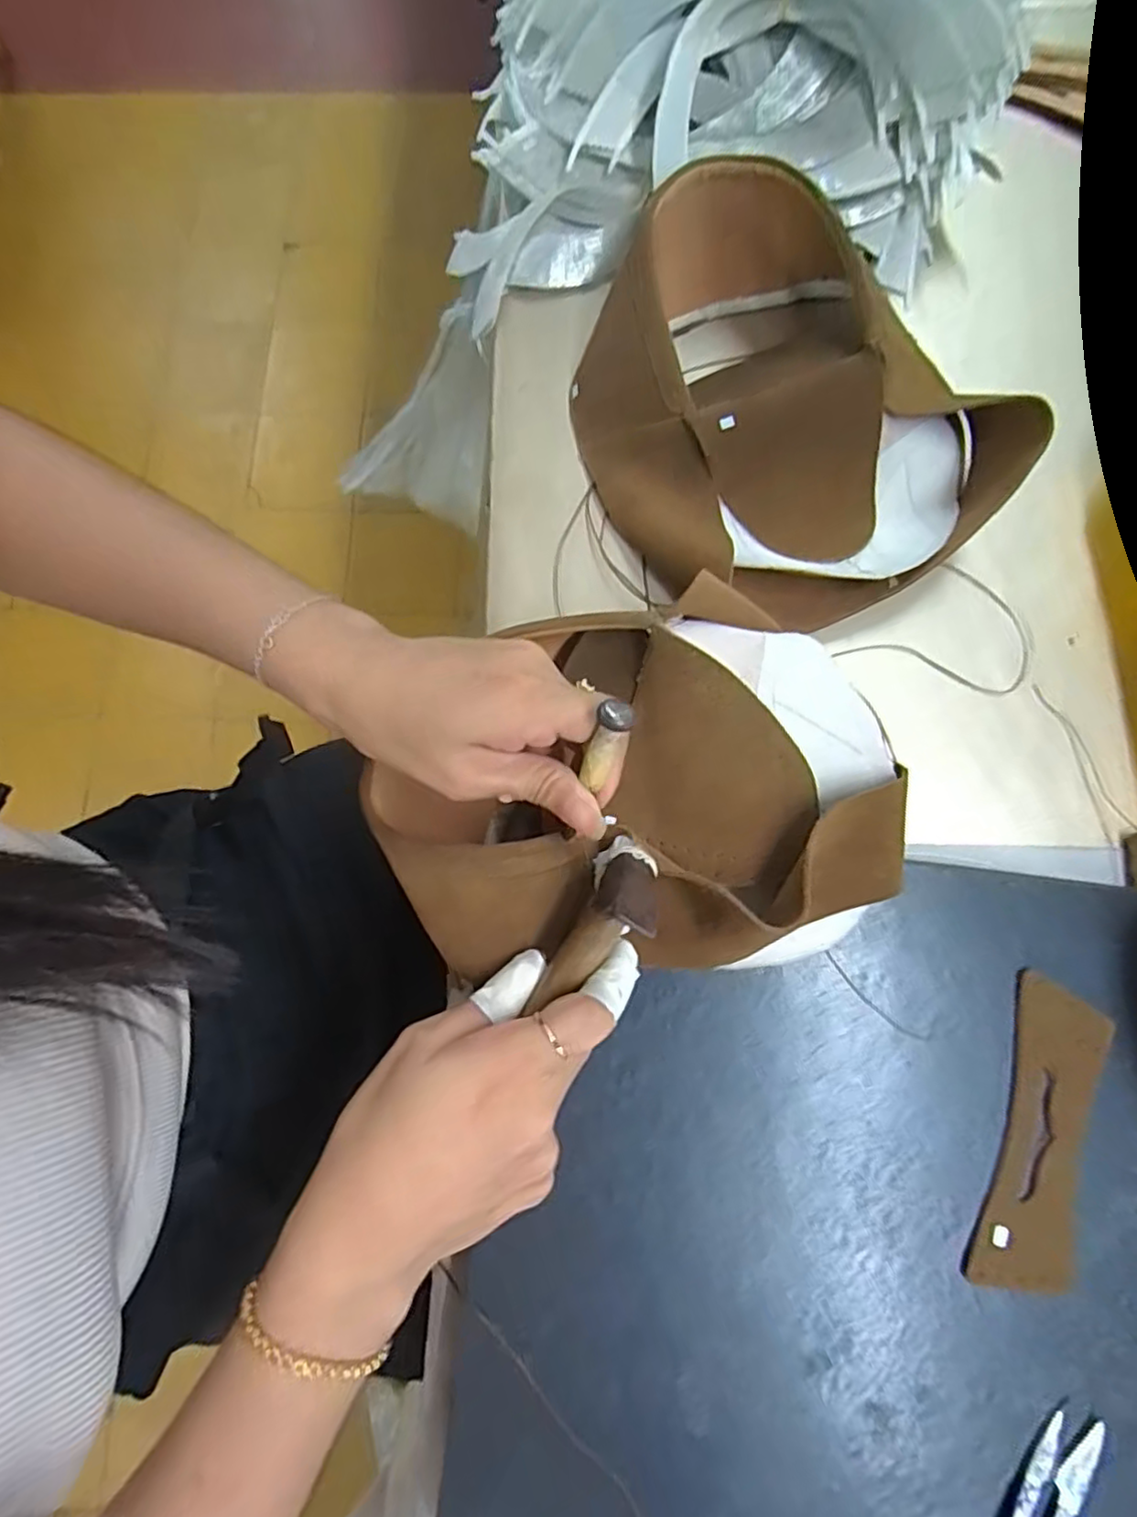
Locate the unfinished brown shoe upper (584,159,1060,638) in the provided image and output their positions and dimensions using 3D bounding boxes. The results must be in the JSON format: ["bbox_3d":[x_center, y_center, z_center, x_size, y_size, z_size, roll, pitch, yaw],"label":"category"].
[{"bbox_3d":[0.114,-0.197,0.374,0.193,0.059,0.245,-25,79,-3],"label":"unfinished brown shoe upper"}]

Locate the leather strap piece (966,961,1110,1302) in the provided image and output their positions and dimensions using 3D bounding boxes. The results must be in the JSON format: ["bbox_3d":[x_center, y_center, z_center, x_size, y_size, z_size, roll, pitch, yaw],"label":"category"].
[{"bbox_3d":[0.211,0.166,0.297,0.041,0.005,0.129,18,79,6],"label":"leather strap piece"}]

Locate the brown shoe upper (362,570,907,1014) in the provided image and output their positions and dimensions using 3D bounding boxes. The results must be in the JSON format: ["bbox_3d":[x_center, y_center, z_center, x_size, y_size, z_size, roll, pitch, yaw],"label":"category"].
[{"bbox_3d":[0.035,0.013,0.302,0.232,0.055,0.166,-7,79,-2],"label":"brown shoe upper"}]

